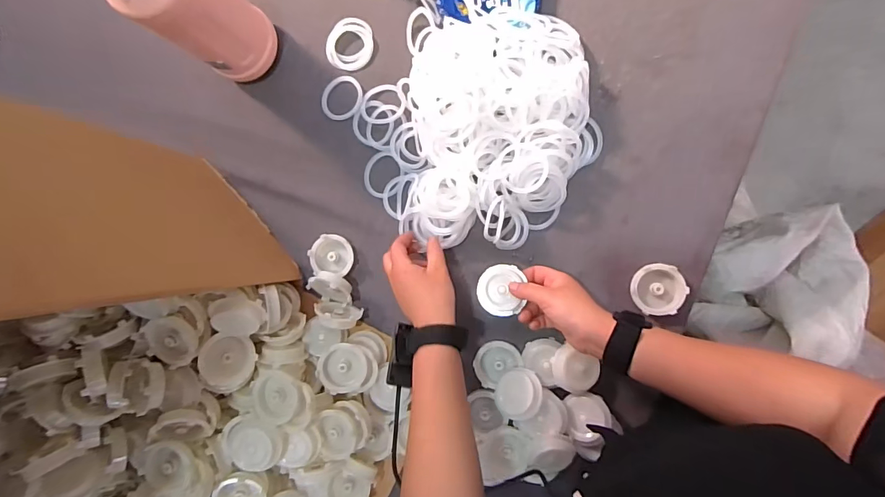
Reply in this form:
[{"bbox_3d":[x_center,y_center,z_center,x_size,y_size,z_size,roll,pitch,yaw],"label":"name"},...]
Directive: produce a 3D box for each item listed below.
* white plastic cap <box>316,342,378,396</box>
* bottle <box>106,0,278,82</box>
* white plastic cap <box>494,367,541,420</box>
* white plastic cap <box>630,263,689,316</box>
[{"bbox_3d":[-0.114,0.145,0.519,0.063,0.022,0.064,0,90,8],"label":"white plastic cap"},{"bbox_3d":[-0.277,-0.269,0.490,0.075,0.214,0.089,28,94,8],"label":"bottle"},{"bbox_3d":[0.087,0.167,0.499,0.054,0.013,0.056,-11,61,20],"label":"white plastic cap"},{"bbox_3d":[0.251,0.047,0.504,0.058,0.015,0.058,0,90,8],"label":"white plastic cap"}]

